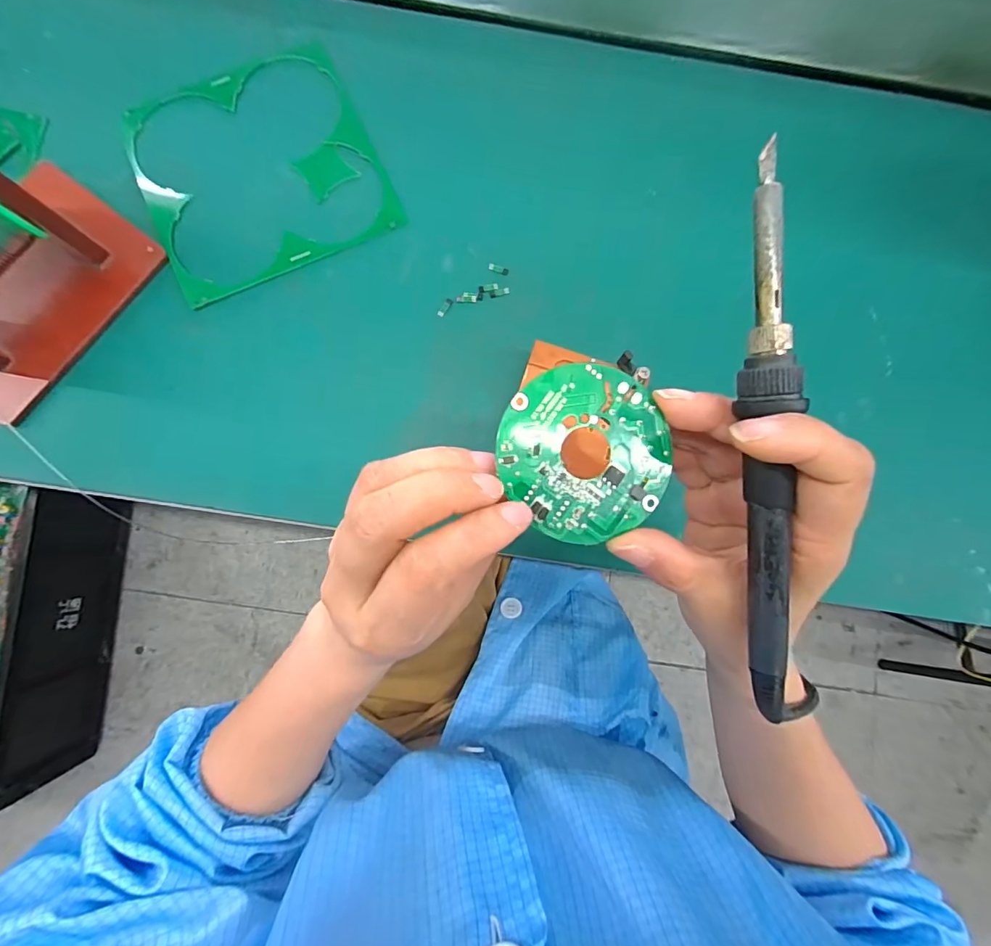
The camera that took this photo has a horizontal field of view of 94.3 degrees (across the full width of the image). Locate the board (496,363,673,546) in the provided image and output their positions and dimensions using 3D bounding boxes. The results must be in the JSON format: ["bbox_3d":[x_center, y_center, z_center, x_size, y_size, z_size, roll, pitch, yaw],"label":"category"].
[{"bbox_3d":[0.034,-0.008,0.170,0.062,0.007,0.064,0,83,-3],"label":"board"}]

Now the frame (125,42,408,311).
[{"bbox_3d":[-0.153,-0.198,0.299,0.145,0.004,0.149,-25,85,-5],"label":"frame"}]

